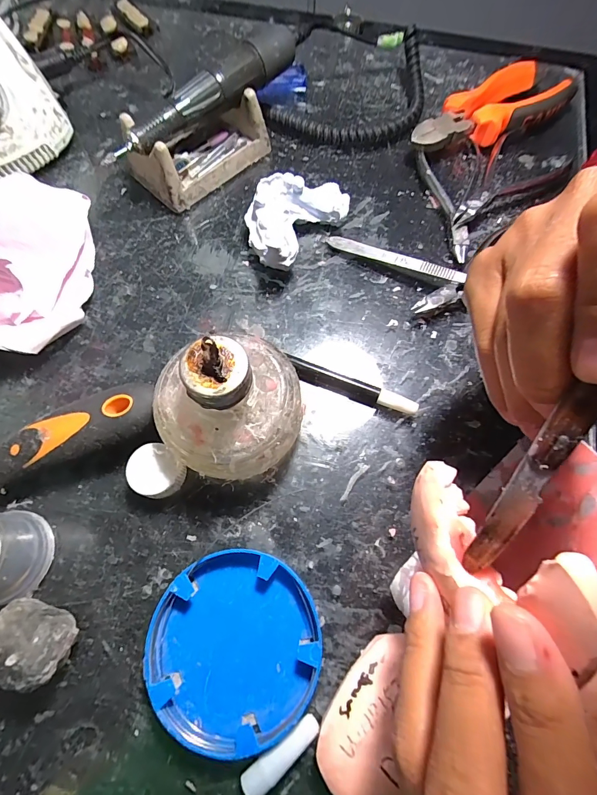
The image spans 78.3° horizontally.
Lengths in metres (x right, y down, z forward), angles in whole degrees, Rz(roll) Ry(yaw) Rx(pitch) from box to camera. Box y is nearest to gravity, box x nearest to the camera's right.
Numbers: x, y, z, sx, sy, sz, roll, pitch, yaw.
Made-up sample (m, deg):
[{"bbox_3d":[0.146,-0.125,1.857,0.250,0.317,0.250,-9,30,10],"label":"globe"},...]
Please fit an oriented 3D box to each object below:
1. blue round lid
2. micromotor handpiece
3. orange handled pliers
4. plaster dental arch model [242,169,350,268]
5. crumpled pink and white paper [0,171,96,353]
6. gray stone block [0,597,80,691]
[{"bbox_3d":[-0.030,0.117,0.176,0.078,0.017,0.077,0,69,-1],"label":"blue round lid"},{"bbox_3d":[-0.061,-0.214,0.257,0.020,0.024,0.170,43,75,15],"label":"micromotor handpiece"},{"bbox_3d":[0.162,-0.236,0.306,0.160,0.027,0.051,-31,73,-12],"label":"orange handled pliers"},{"bbox_3d":[-0.006,-0.124,0.257,0.051,0.034,0.078,40,74,13],"label":"plaster dental arch model"},{"bbox_3d":[-0.184,-0.092,0.222,0.091,0.078,0.123,-8,70,-4],"label":"crumpled pink and white paper"},{"bbox_3d":[-0.119,0.111,0.168,0.031,0.033,0.028,15,70,5],"label":"gray stone block"}]

